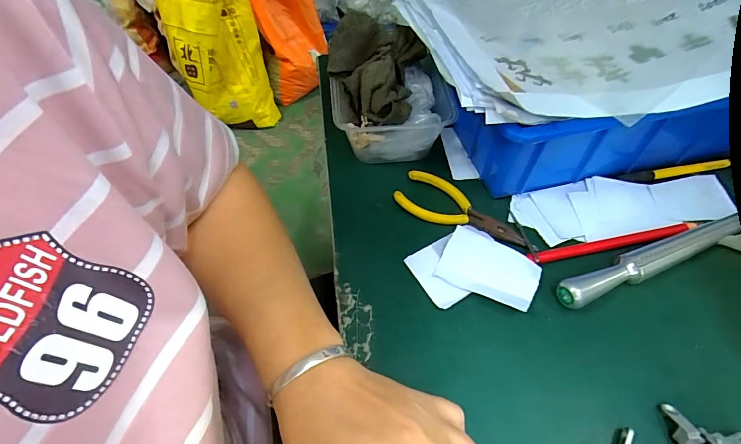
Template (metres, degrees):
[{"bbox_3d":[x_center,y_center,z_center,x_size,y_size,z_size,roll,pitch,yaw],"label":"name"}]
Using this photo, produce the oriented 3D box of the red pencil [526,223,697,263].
[{"bbox_3d":[0.202,0.017,0.315,0.148,0.005,0.011,-9,53,-6],"label":"red pencil"}]

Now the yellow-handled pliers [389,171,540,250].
[{"bbox_3d":[0.085,-0.013,0.338,0.123,0.009,0.046,17,55,14],"label":"yellow-handled pliers"}]

